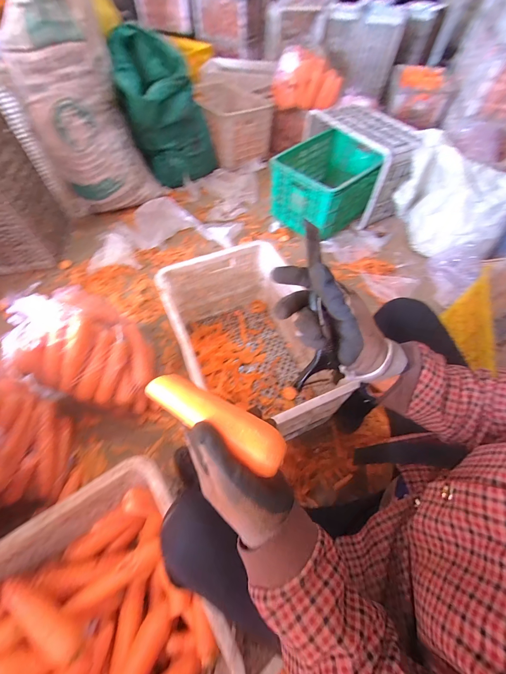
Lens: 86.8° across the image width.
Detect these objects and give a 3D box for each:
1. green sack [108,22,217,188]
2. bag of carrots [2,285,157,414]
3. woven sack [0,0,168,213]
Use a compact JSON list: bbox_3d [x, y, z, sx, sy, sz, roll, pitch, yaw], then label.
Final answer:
[{"bbox_3d":[-0.391,-1.031,1.272,0.397,0.479,0.321,-8,58,-8],"label":"green sack"},{"bbox_3d":[-0.450,0.035,0.729,0.338,0.236,0.244,21,59,11],"label":"bag of carrots"},{"bbox_3d":[-0.691,-0.920,1.034,0.410,0.746,0.260,-26,61,-18],"label":"woven sack"}]

